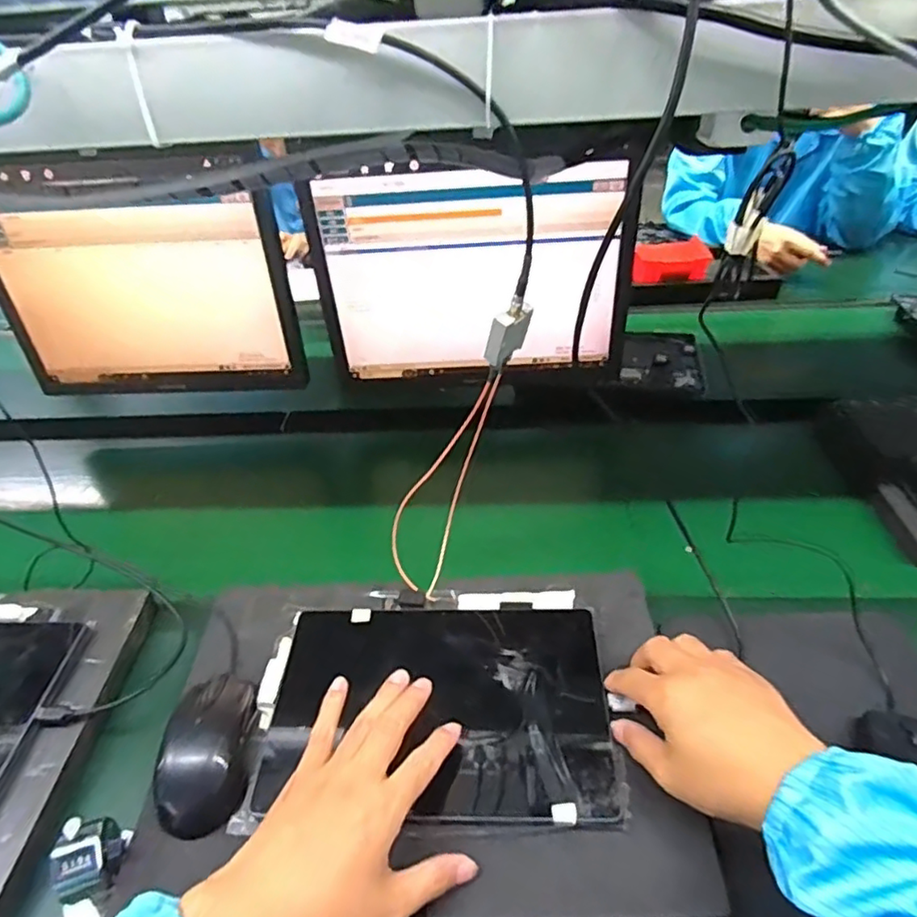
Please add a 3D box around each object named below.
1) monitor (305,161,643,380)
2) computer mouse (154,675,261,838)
[{"bbox_3d":[0.021,-0.212,0.738,0.358,0.254,0.042,-1,39,4],"label":"monitor"},{"bbox_3d":[-0.182,0.206,0.447,0.059,0.030,0.104,-4,38,0],"label":"computer mouse"}]

